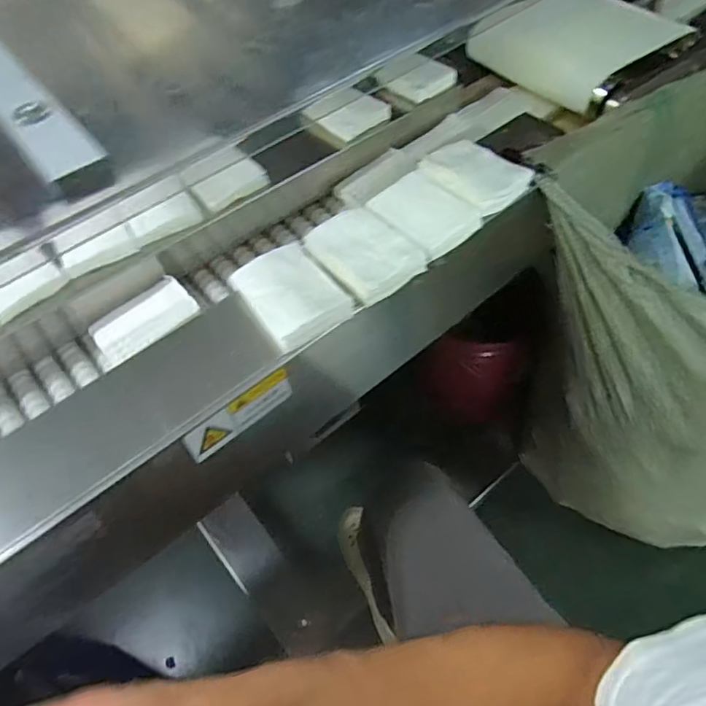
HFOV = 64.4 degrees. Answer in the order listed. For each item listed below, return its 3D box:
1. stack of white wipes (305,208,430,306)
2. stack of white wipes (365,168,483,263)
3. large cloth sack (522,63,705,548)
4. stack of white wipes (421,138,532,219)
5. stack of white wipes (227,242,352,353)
[{"bbox_3d":[0.008,-0.098,0.544,0.078,0.020,0.107,-35,61,-19],"label":"stack of white wipes"},{"bbox_3d":[0.073,-0.145,0.569,0.077,0.012,0.106,-33,60,-18],"label":"stack of white wipes"},{"bbox_3d":[0.586,-0.023,0.912,0.600,0.717,0.455,-34,60,-18],"label":"large cloth sack"},{"bbox_3d":[0.123,-0.193,0.597,0.080,0.019,0.110,-38,61,-20],"label":"stack of white wipes"},{"bbox_3d":[-0.057,-0.056,0.512,0.074,0.029,0.096,-32,60,-17],"label":"stack of white wipes"}]

